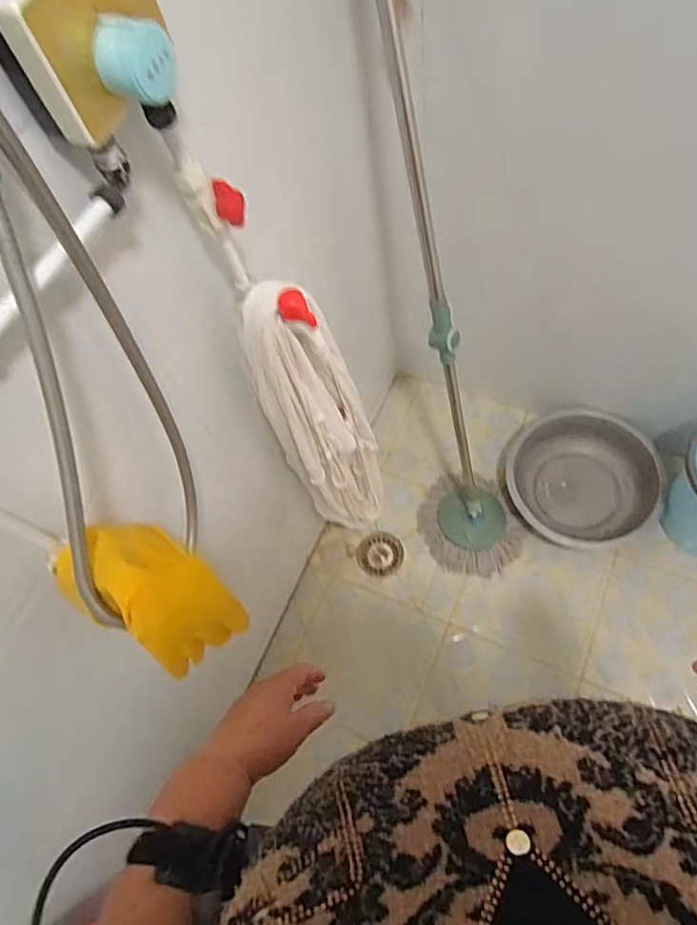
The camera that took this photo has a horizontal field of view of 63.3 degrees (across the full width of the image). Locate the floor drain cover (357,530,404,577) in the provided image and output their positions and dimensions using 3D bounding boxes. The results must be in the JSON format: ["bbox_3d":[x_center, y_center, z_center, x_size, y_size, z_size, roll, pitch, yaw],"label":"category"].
[{"bbox_3d":[0.077,0.217,1.363,0.109,0.018,0.103,-7,56,-1],"label":"floor drain cover"}]

